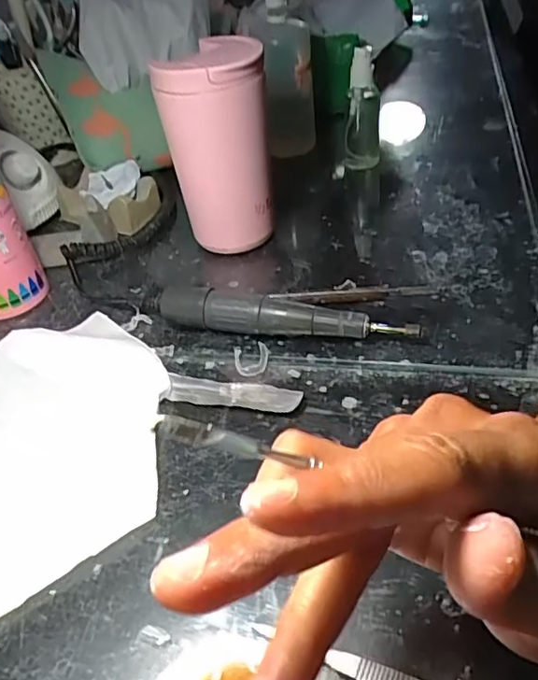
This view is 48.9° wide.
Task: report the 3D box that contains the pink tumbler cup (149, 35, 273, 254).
[{"bbox_3d":[-0.039,-0.149,0.473,0.077,0.154,0.081,-4,41,4],"label":"pink tumbler cup"}]

